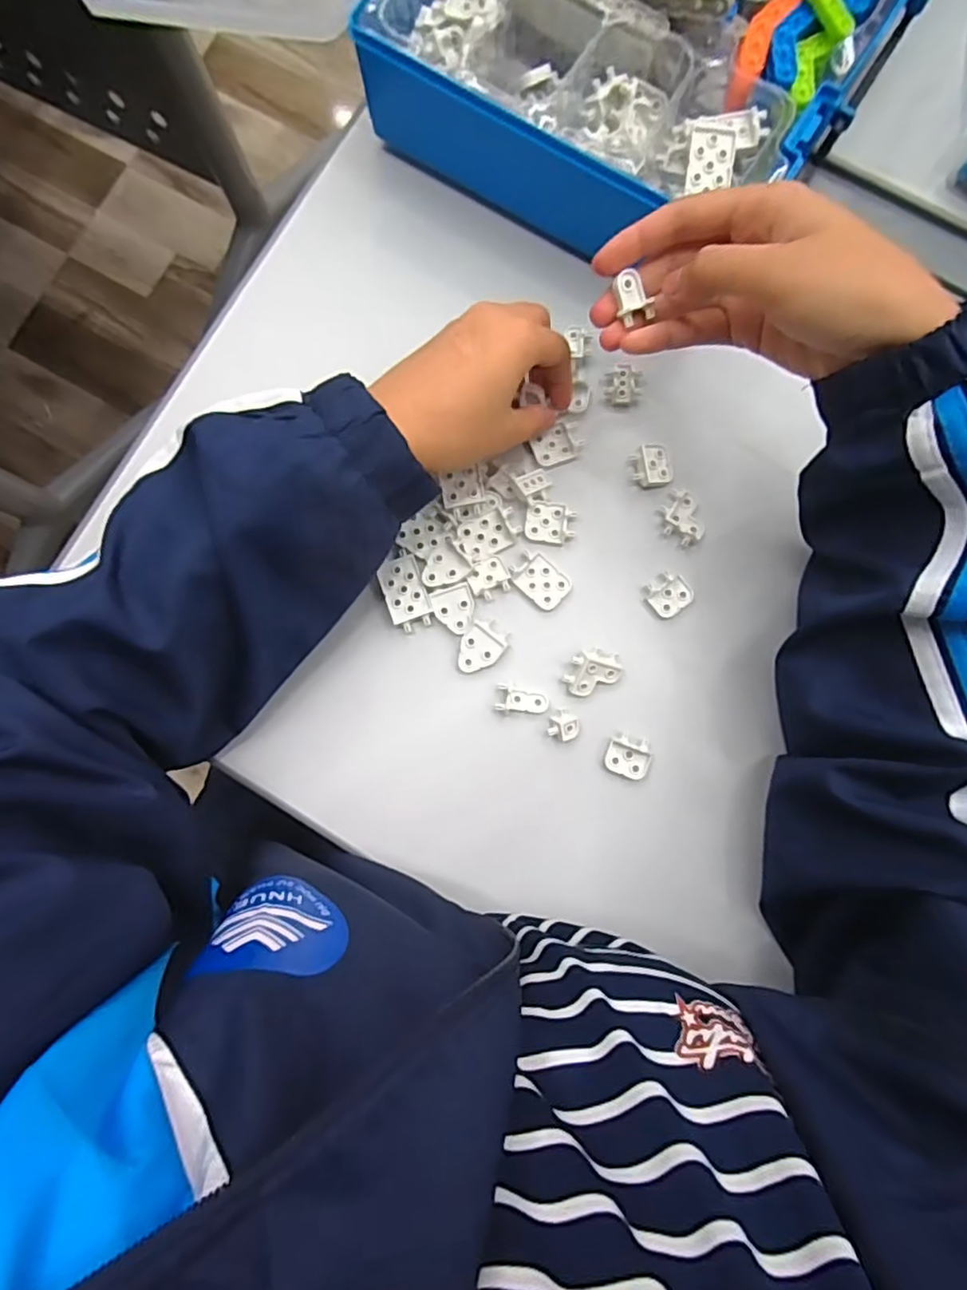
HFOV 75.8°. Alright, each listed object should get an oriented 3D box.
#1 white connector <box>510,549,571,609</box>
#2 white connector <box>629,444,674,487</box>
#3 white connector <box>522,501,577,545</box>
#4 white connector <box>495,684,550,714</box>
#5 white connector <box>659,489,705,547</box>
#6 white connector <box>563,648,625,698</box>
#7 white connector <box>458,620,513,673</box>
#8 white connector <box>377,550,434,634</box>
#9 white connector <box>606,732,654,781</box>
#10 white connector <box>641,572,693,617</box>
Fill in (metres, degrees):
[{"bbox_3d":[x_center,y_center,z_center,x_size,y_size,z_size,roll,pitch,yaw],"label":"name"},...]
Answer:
[{"bbox_3d":[0.035,-0.040,0.380,0.037,0.004,0.025,45,86,4],"label":"white connector"},{"bbox_3d":[0.105,-0.112,0.385,0.025,0.008,0.026,-6,84,0],"label":"white connector"},{"bbox_3d":[0.041,-0.076,0.382,0.030,0.005,0.024,9,85,1],"label":"white connector"},{"bbox_3d":[0.023,0.034,0.372,0.031,0.007,0.016,10,85,2],"label":"white connector"},{"bbox_3d":[0.122,-0.078,0.382,0.023,0.007,0.034,-16,85,-1],"label":"white connector"},{"bbox_3d":[0.066,0.015,0.371,0.035,0.010,0.024,-26,85,-2],"label":"white connector"},{"bbox_3d":[-0.002,0.002,0.376,0.025,0.005,0.034,36,86,4],"label":"white connector"},{"bbox_3d":[-0.047,-0.033,0.379,0.025,0.007,0.046,-18,85,-1],"label":"white connector"},{"bbox_3d":[0.087,0.066,0.368,0.026,0.005,0.024,21,85,3],"label":"white connector"},{"bbox_3d":[0.112,-0.031,0.378,0.025,0.005,0.025,-37,85,-3],"label":"white connector"}]

